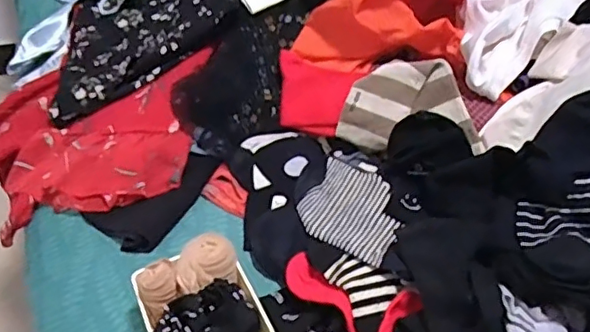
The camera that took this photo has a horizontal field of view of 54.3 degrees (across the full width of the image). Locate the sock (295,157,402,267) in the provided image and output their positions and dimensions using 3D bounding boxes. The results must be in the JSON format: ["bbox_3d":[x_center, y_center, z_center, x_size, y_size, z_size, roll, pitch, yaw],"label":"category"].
[{"bbox_3d":[0.059,0.045,0.570,0.112,0.016,0.083,34,77,35],"label":"sock"}]

